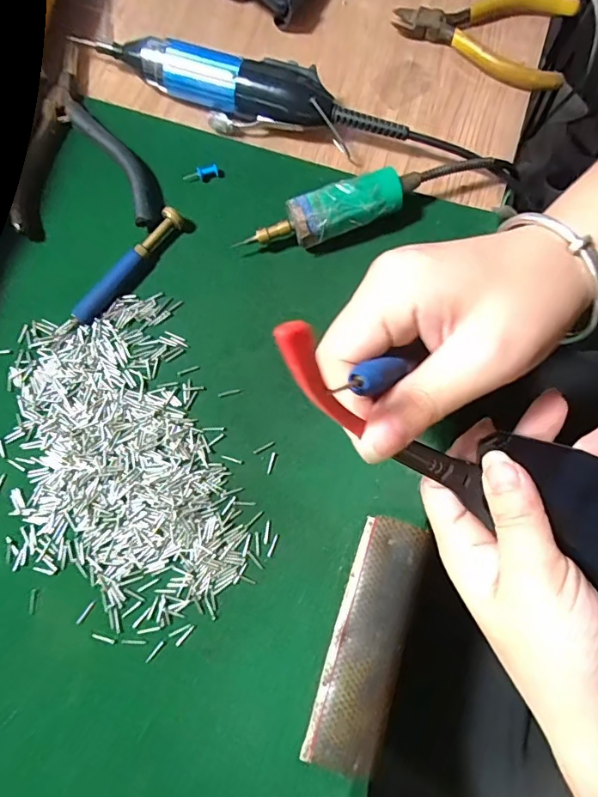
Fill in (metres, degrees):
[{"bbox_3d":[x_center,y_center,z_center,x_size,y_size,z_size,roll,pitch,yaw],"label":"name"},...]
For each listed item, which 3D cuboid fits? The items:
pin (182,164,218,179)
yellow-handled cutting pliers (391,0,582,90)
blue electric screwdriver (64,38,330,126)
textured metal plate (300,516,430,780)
[{"bbox_3d":[-0.063,-0.144,0.310,0.022,0.005,0.006,-10,76,-2],"label":"pin"},{"bbox_3d":[0.130,-0.262,0.342,0.120,0.015,0.079,16,76,4],"label":"yellow-handled cutting pliers"},{"bbox_3d":[-0.060,-0.207,0.314,0.169,0.031,0.026,19,77,5],"label":"blue electric screwdriver"},{"bbox_3d":[0.036,0.121,0.244,0.036,0.009,0.117,17,76,5],"label":"textured metal plate"}]

